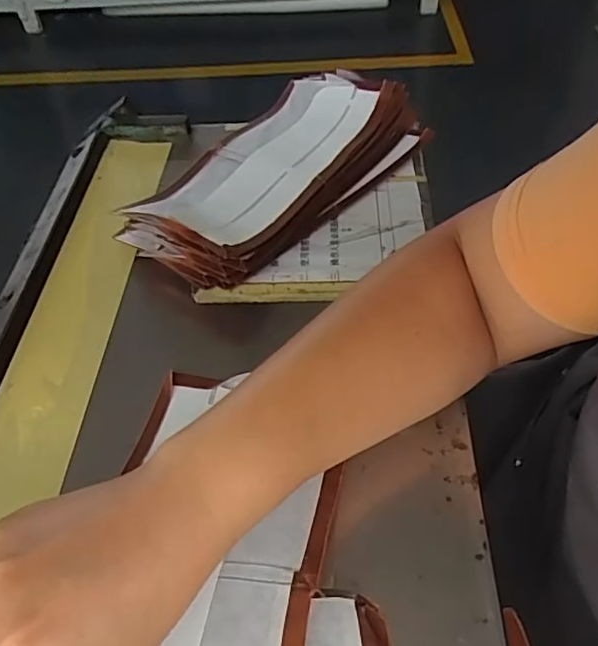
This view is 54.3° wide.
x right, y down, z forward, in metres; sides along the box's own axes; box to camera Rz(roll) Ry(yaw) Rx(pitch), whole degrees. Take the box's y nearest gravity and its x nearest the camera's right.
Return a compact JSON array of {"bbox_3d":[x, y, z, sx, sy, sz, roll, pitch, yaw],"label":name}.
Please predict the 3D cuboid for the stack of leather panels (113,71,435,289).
[{"bbox_3d":[-0.016,-0.121,0.458,0.131,0.052,0.243,33,59,27],"label":"stack of leather panels"}]

